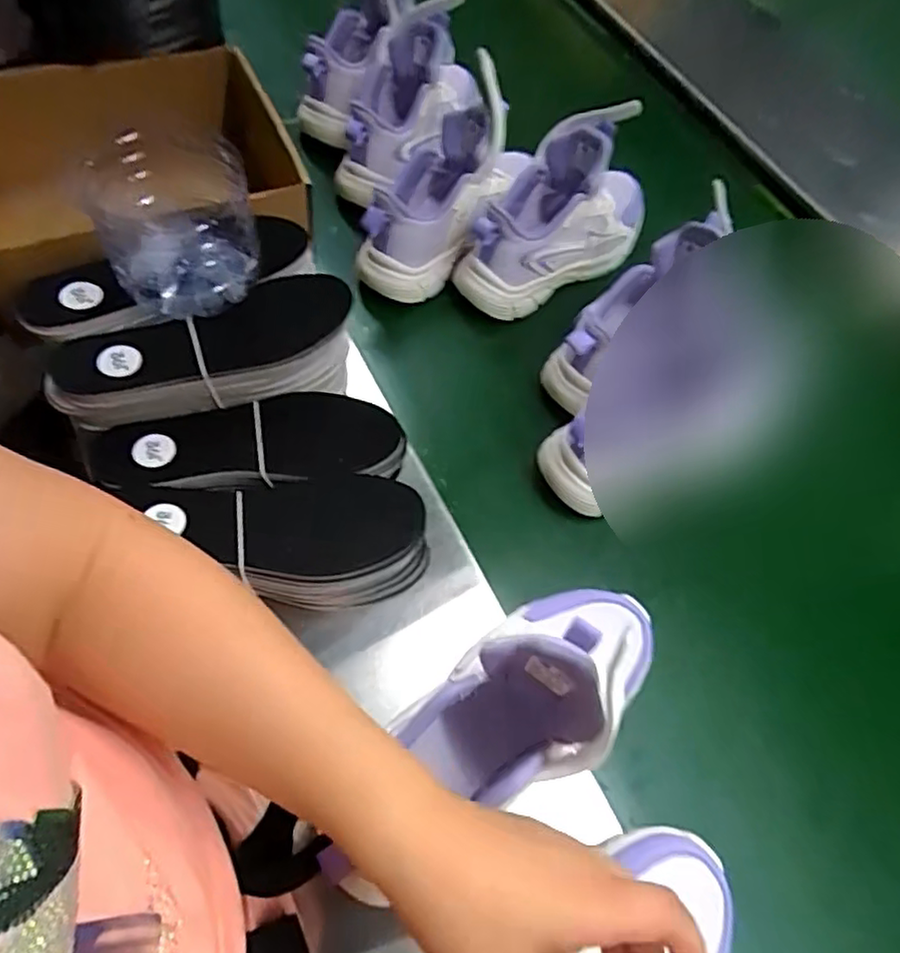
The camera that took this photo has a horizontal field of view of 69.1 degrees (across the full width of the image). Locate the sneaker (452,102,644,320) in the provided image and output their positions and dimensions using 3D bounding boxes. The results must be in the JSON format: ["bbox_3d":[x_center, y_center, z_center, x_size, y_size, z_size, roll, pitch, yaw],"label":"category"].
[{"bbox_3d":[0.109,-0.261,0.624,0.225,0.155,0.081,-34,68,-20],"label":"sneaker"}]

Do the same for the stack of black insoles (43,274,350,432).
[{"bbox_3d":[-0.169,-0.091,0.485,0.213,0.052,0.089,-11,62,-10],"label":"stack of black insoles"}]

